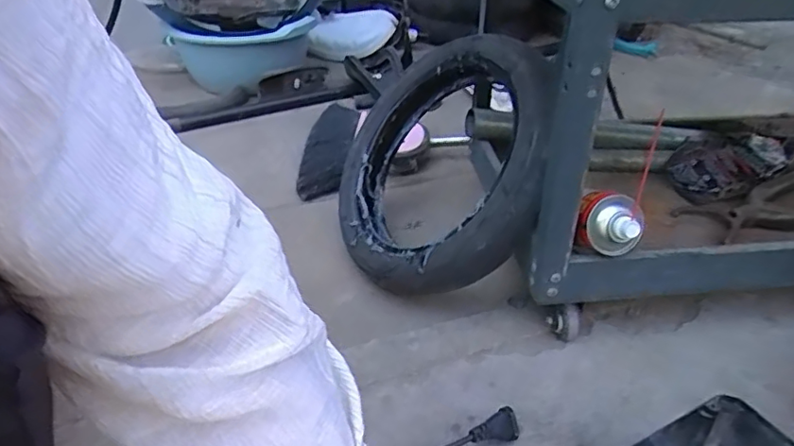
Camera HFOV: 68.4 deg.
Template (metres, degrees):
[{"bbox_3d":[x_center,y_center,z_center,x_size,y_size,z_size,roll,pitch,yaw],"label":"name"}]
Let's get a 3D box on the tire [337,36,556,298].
[{"bbox_3d":[0.056,-0.084,0.740,0.065,0.348,0.342,28,47,-35],"label":"tire"}]

